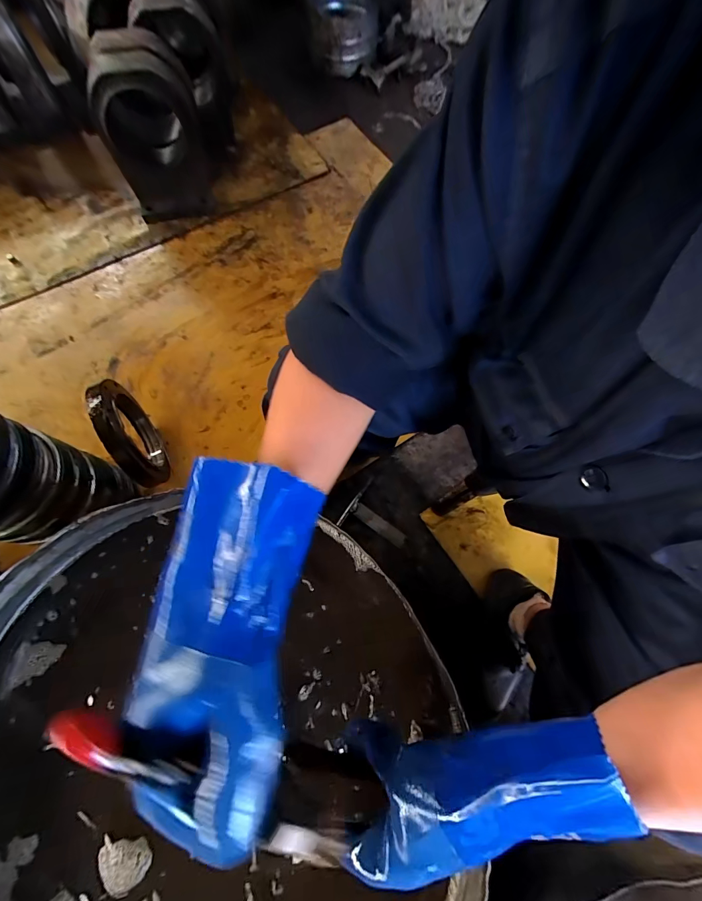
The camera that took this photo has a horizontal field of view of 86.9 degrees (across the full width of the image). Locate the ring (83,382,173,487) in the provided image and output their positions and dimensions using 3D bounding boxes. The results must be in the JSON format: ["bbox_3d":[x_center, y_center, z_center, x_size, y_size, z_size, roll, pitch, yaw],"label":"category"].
[{"bbox_3d":[-0.446,-0.032,0.755,0.049,0.219,0.210,-25,74,-10],"label":"ring"}]

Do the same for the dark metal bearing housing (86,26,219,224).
[{"bbox_3d":[-0.553,-0.900,1.061,0.253,0.356,0.277,-17,72,-9],"label":"dark metal bearing housing"}]

